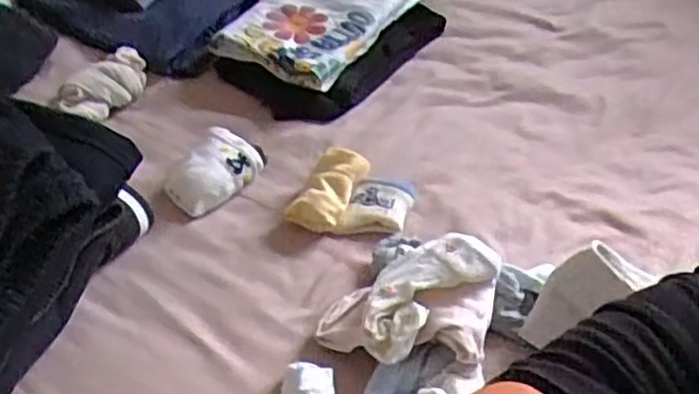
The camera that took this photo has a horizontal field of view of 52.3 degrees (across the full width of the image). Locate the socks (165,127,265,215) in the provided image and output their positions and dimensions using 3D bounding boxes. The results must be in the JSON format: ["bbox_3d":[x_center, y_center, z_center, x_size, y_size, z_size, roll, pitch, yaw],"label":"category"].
[{"bbox_3d":[-0.121,-0.022,0.643,0.052,0.034,0.083,31,54,23],"label":"socks"}]

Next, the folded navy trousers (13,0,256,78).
[{"bbox_3d":[-0.246,-0.232,0.785,0.244,0.059,0.163,18,55,10],"label":"folded navy trousers"}]

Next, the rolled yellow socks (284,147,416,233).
[{"bbox_3d":[0.003,-0.002,0.620,0.100,0.042,0.068,14,50,9],"label":"rolled yellow socks"}]

